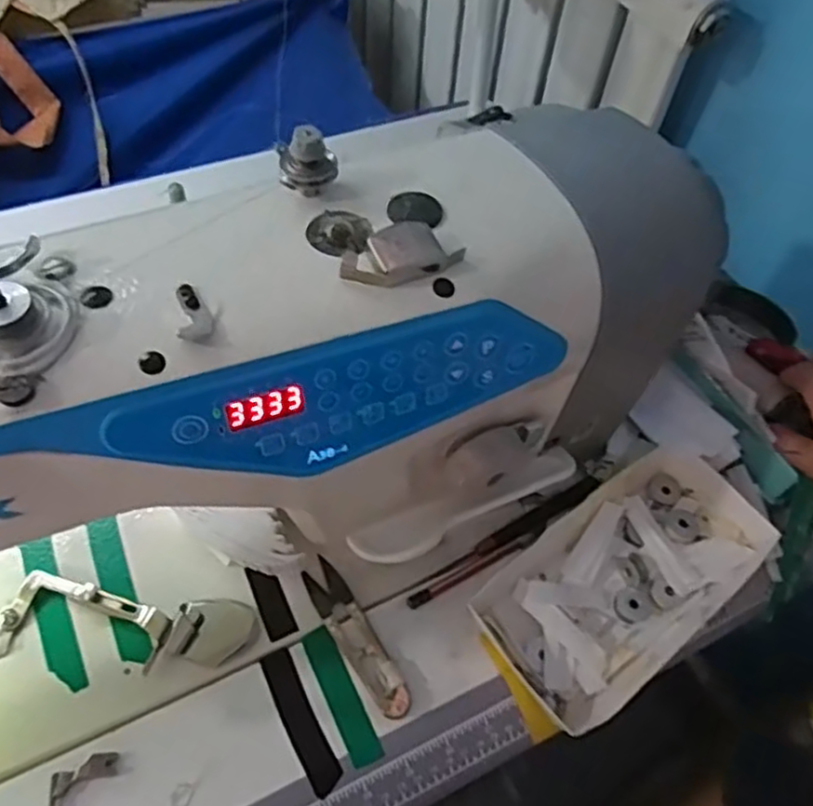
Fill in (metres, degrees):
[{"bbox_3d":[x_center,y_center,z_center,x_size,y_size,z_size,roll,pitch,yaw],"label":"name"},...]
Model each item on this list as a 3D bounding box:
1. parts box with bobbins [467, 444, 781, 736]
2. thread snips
[{"bbox_3d":[0.138,0.107,0.437,0.187,0.035,0.097,-32,64,-24],"label":"parts box with bobbins"},{"bbox_3d":[-0.030,0.138,0.417,0.022,0.009,0.101,-27,62,-21],"label":"thread snips"}]

